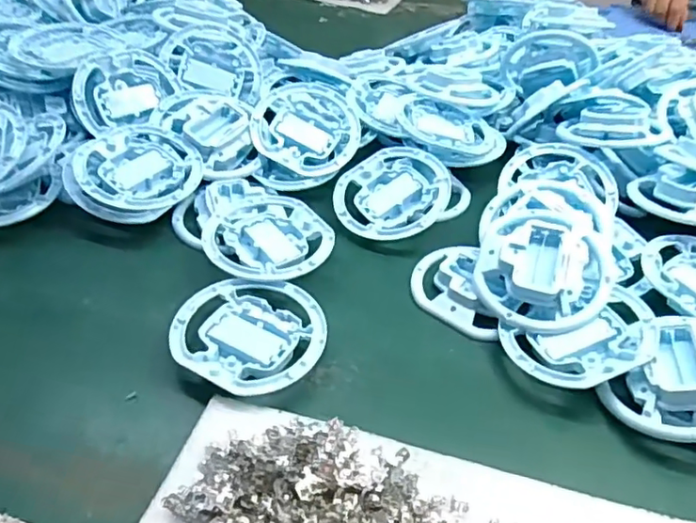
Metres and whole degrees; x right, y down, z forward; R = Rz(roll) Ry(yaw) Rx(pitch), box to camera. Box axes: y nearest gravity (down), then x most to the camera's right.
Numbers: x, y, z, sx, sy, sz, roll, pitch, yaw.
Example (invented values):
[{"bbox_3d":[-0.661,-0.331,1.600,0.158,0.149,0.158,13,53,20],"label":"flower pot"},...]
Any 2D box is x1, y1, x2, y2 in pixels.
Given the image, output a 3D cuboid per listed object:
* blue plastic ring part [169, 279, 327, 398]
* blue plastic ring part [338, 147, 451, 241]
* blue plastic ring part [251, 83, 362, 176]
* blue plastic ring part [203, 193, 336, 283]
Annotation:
[{"bbox_3d":[-0.069,0.054,0.411,0.103,0.022,0.096,3,46,-3],"label":"blue plastic ring part"},{"bbox_3d":[0.041,-0.068,0.534,0.100,0.025,0.101,3,46,-3],"label":"blue plastic ring part"},{"bbox_3d":[-0.040,-0.132,0.581,0.104,0.020,0.104,26,65,4],"label":"blue plastic ring part"},{"bbox_3d":[-0.069,-0.023,0.481,0.099,0.017,0.112,-25,53,-26],"label":"blue plastic ring part"}]

